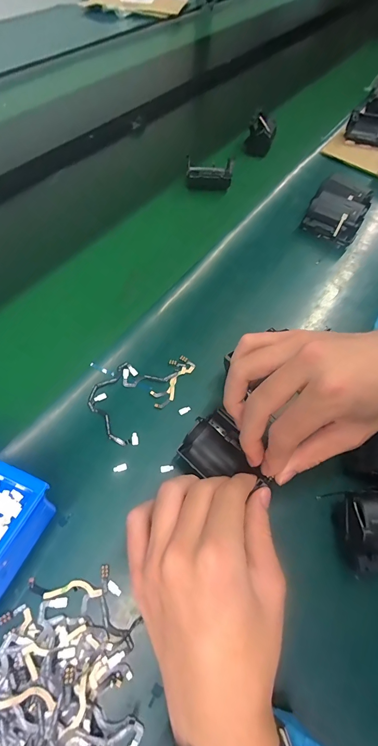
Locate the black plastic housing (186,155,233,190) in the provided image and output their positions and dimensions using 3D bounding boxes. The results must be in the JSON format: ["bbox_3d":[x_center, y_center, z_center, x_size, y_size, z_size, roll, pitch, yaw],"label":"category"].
[{"bbox_3d":[0.030,-0.306,0.498,0.066,0.040,0.049,5,59,-2],"label":"black plastic housing"}]

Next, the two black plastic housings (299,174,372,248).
[{"bbox_3d":[0.199,-0.220,0.443,0.074,0.046,0.087,27,61,11],"label":"two black plastic housings"}]

